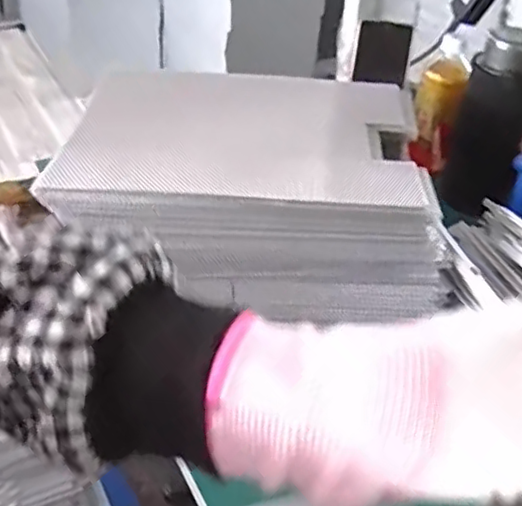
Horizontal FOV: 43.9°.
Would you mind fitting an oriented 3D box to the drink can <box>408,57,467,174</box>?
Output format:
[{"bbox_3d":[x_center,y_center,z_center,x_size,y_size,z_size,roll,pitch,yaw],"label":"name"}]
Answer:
[{"bbox_3d":[0.230,-0.177,0.856,0.057,0.144,0.049,13,40,12],"label":"drink can"}]

